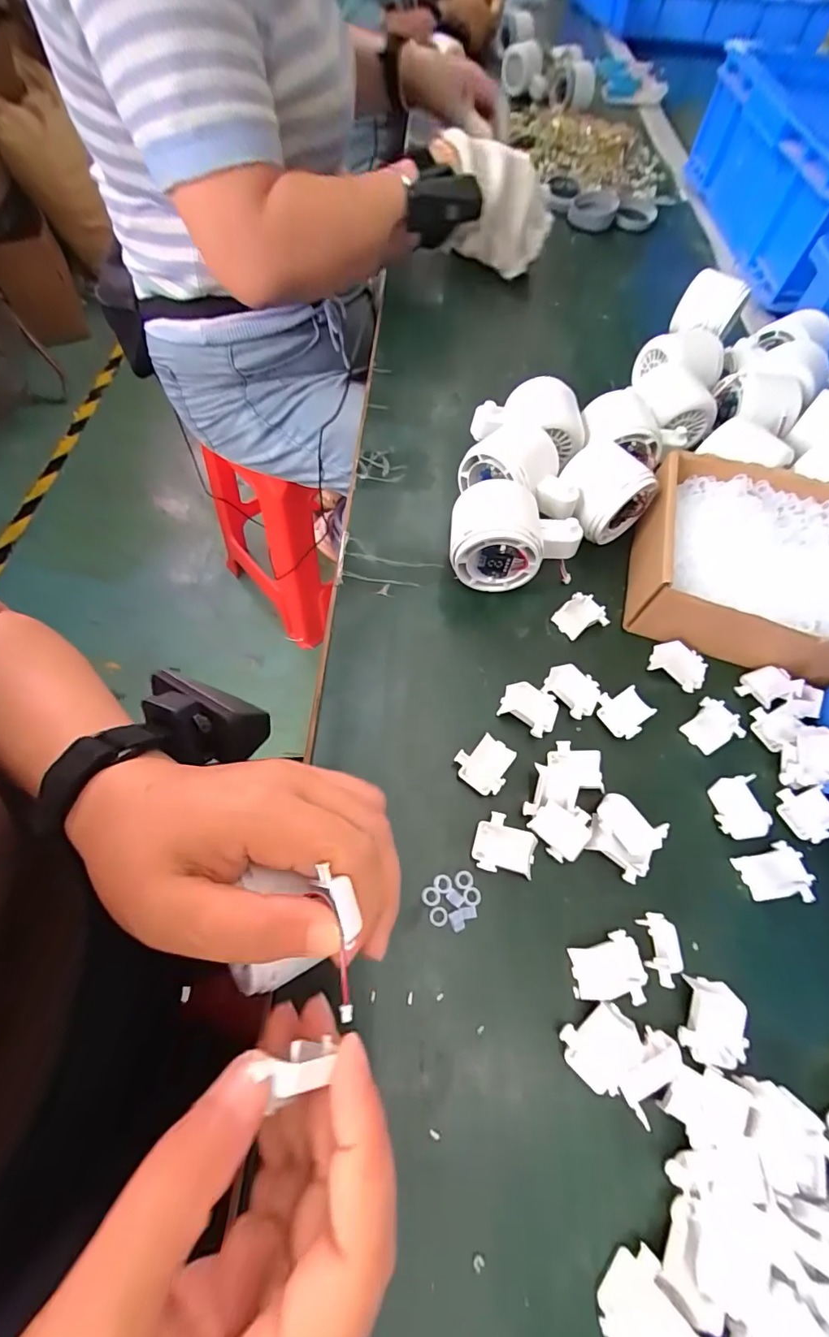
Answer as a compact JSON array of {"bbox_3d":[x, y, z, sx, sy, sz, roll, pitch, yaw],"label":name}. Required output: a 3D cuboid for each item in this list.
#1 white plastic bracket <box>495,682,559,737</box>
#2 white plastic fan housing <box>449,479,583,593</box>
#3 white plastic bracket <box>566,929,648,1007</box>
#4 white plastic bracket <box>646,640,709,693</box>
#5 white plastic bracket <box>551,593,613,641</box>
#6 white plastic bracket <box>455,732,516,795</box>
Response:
[{"bbox_3d":[0.070,0.023,0.286,0.034,0.010,0.029,31,65,11],"label":"white plastic bracket"},{"bbox_3d":[0.066,-0.089,0.317,0.086,0.060,0.050,4,63,-3],"label":"white plastic fan housing"},{"bbox_3d":[0.094,0.146,0.228,0.034,0.008,0.029,-1,63,-5],"label":"white plastic bracket"},{"bbox_3d":[0.175,-0.003,0.309,0.034,0.012,0.026,33,66,12],"label":"white plastic bracket"},{"bbox_3d":[0.115,-0.037,0.321,0.033,0.011,0.028,-33,70,-19],"label":"white plastic bracket"},{"bbox_3d":[0.041,0.054,0.269,0.029,0.011,0.032,39,67,15],"label":"white plastic bracket"}]

